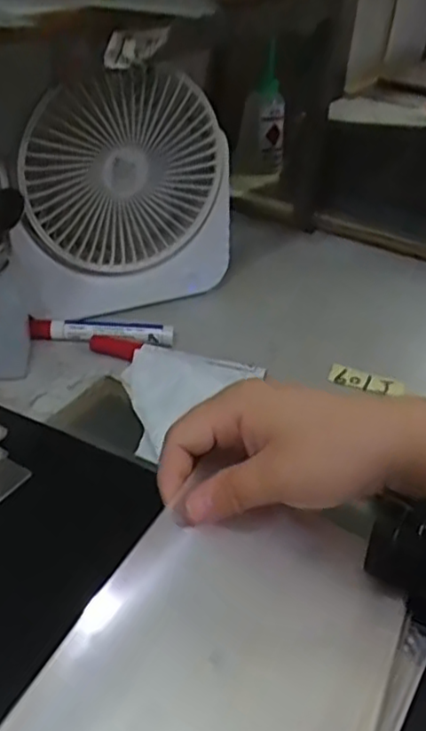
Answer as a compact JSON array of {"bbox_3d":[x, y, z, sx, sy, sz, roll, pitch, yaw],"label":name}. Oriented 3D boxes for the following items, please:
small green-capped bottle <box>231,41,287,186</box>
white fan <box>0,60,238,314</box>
[{"bbox_3d":[0.062,-0.297,0.846,0.058,0.169,0.050,2,34,-1],"label":"small green-capped bottle"},{"bbox_3d":[-0.069,-0.129,0.542,0.182,0.180,0.054,-9,37,-18],"label":"white fan"}]

